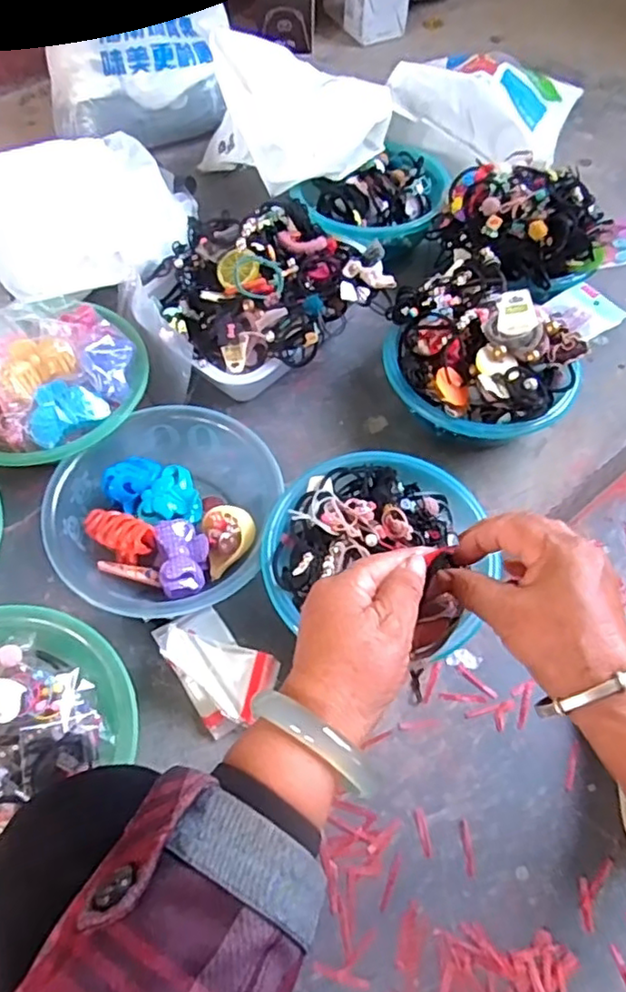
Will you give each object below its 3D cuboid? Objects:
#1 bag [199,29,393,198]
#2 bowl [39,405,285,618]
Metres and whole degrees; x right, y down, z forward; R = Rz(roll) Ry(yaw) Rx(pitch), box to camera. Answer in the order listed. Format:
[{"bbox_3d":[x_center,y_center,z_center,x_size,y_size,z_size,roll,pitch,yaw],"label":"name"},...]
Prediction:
[{"bbox_3d":[-0.018,-0.559,0.891,0.249,0.121,0.197,-7,60,-4],"label":"bag"},{"bbox_3d":[-0.155,0.019,0.670,0.226,0.070,0.222,0,60,0],"label":"bowl"}]

